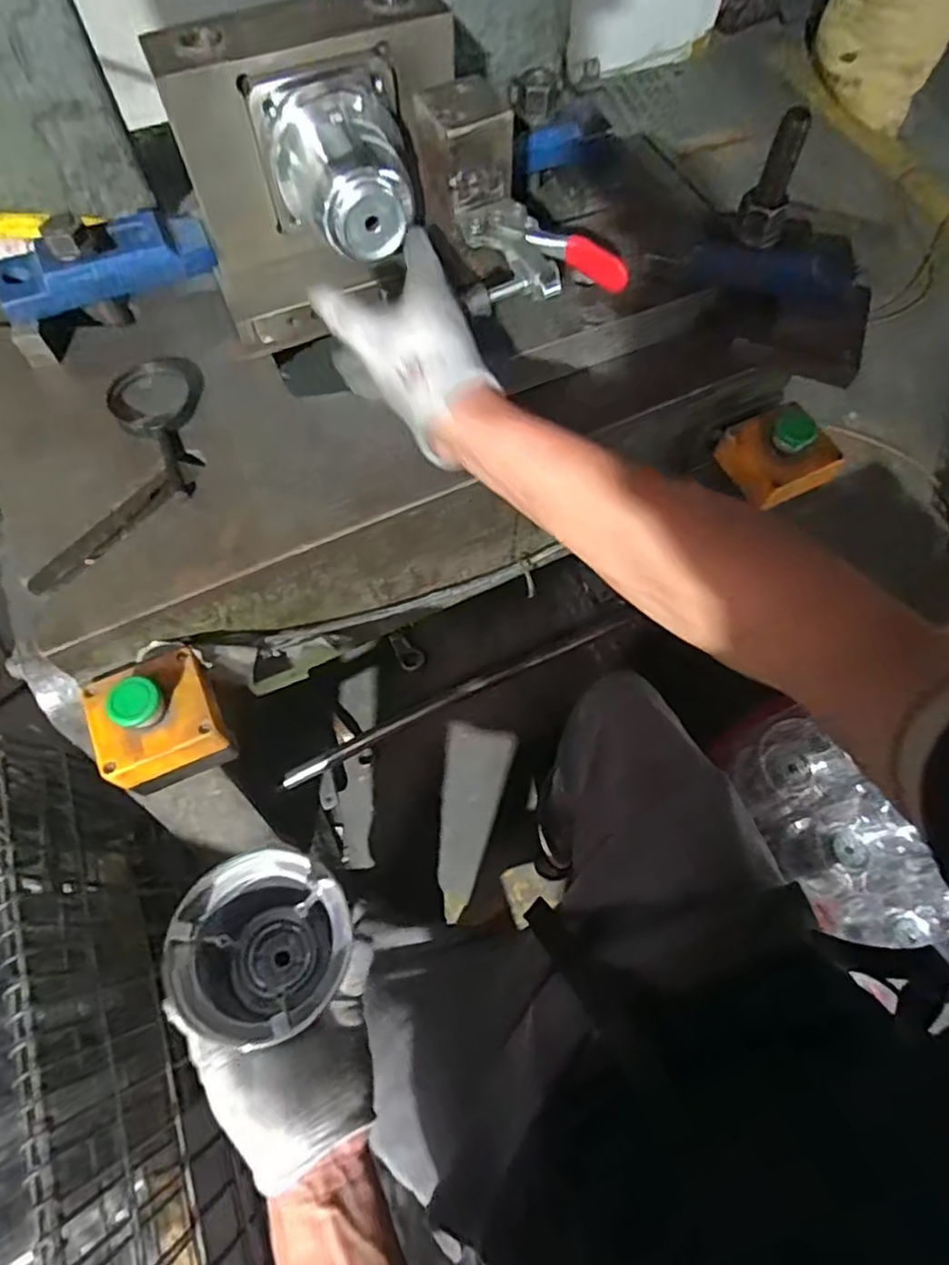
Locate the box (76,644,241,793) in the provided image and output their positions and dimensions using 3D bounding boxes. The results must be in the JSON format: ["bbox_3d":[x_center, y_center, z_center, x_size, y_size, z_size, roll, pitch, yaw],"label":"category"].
[{"bbox_3d":[-0.225,0.062,0.465,0.080,0.073,0.086,-20,69,-10],"label":"box"}]

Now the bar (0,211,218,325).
[{"bbox_3d":[-0.286,-0.289,0.506,0.157,0.030,0.059,-22,70,-10],"label":"bar"}]

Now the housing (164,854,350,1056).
[{"bbox_3d":[-0.115,0.174,0.372,0.089,0.077,0.089,1,67,-1],"label":"housing"}]

